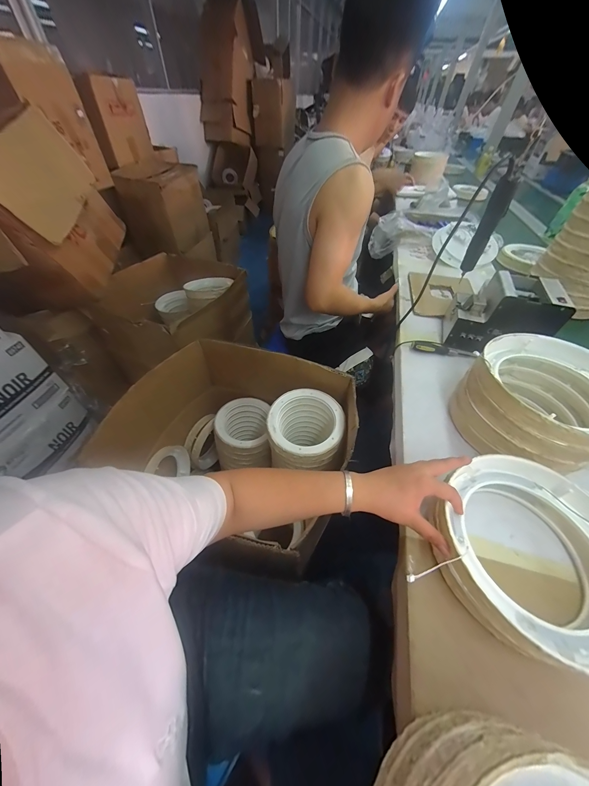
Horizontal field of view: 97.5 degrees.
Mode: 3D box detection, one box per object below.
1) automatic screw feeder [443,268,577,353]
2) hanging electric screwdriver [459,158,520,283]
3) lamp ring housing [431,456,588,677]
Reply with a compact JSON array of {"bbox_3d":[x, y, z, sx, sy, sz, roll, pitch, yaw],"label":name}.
[{"bbox_3d":[0.451,-0.173,0.573,0.169,0.140,0.131,14,50,10],"label":"automatic screw feeder"},{"bbox_3d":[0.431,-0.371,0.577,0.037,0.206,0.038,30,54,21],"label":"hanging electric screwdriver"},{"bbox_3d":[0.288,0.187,0.312,0.198,0.059,0.208,1,49,-1],"label":"lamp ring housing"}]

